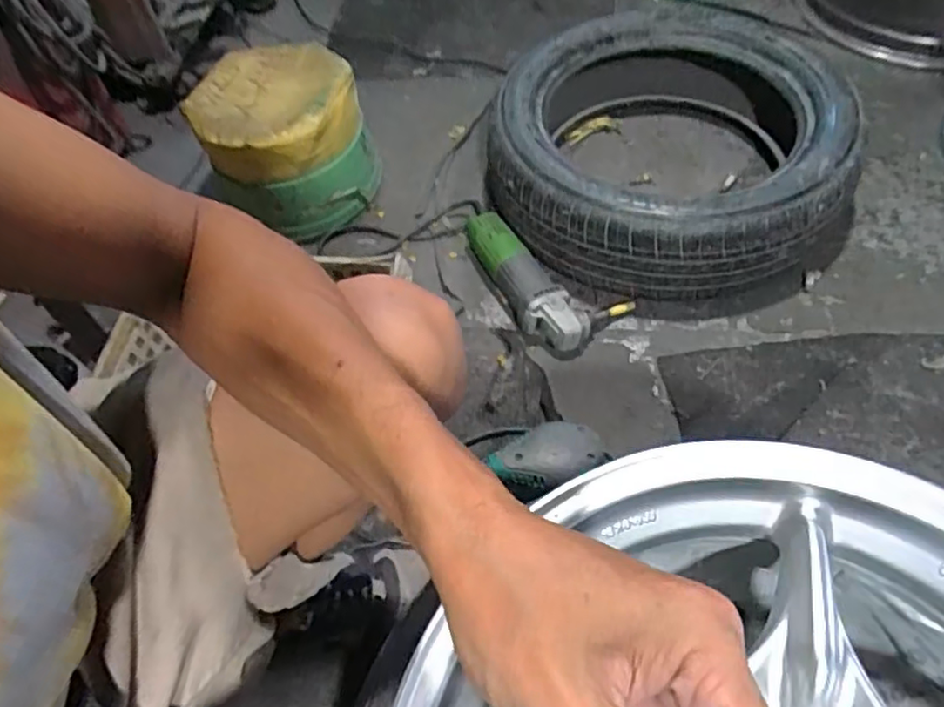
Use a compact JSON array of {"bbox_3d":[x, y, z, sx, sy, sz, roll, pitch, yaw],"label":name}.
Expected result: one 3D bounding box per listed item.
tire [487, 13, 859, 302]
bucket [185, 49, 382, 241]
[{"bbox_3d":[0.280,-0.287,0.959,0.466,0.174,0.497,15,58,17],"label":"tire"},{"bbox_3d":[-0.284,-0.335,1.009,0.239,0.204,0.246,-3,54,5],"label":"bucket"}]

